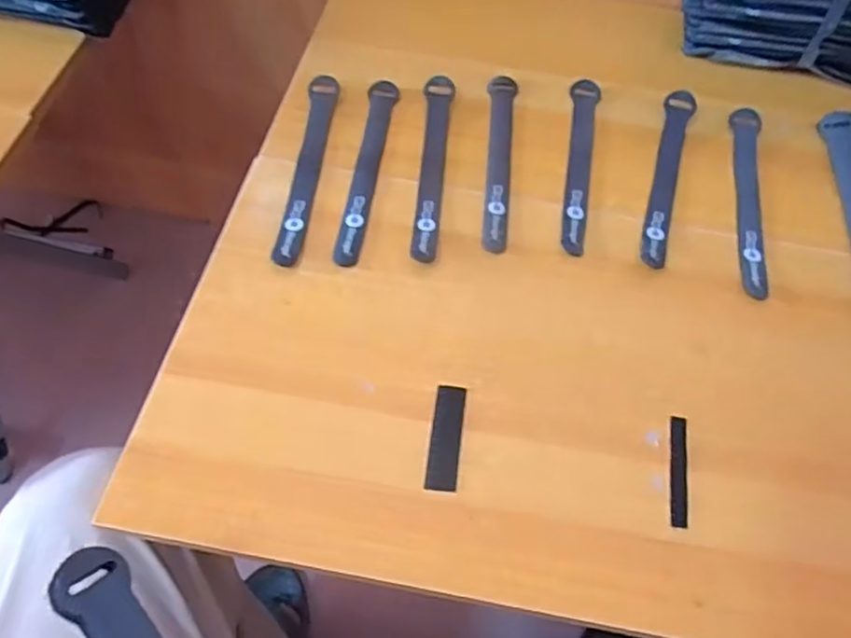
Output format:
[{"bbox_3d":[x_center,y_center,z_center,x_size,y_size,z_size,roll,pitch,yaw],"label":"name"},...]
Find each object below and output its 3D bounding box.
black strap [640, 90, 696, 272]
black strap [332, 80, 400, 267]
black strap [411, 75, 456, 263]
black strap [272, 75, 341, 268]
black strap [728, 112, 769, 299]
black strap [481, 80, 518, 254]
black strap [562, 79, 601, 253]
[{"bbox_3d":[0.193,-0.114,0.518,0.023,0.016,0.187,16,59,7],"label":"black strap"},{"bbox_3d":[-0.045,-0.122,0.519,0.024,0.006,0.194,6,58,1],"label":"black strap"},{"bbox_3d":[0.006,-0.124,0.519,0.024,0.011,0.189,4,59,0],"label":"black strap"},{"bbox_3d":[-0.093,-0.123,0.515,0.023,0.006,0.197,4,58,0],"label":"black strap"},{"bbox_3d":[0.257,-0.098,0.516,0.023,0.011,0.189,12,59,5],"label":"black strap"},{"bbox_3d":[0.060,-0.134,0.532,0.023,0.004,0.194,7,58,1],"label":"black strap"},{"bbox_3d":[0.126,-0.131,0.533,0.021,0.006,0.197,11,58,4],"label":"black strap"}]

